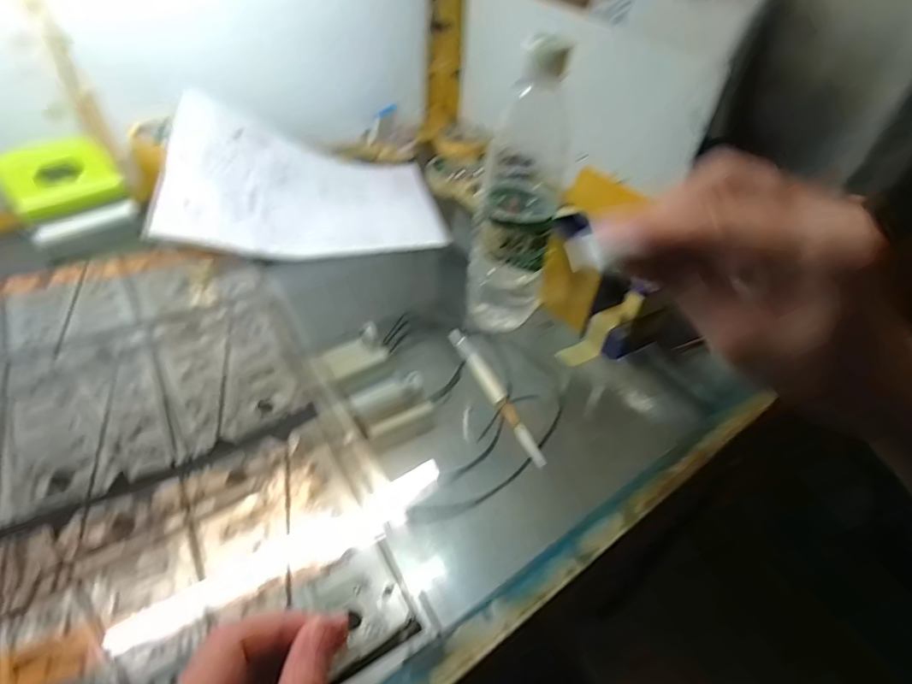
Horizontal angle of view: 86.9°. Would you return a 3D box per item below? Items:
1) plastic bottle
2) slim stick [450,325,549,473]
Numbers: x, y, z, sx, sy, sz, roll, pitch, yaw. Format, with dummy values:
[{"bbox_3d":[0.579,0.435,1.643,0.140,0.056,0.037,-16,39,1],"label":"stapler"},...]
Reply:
[{"bbox_3d":[0.051,-0.109,0.389,0.068,0.223,0.068,11,44,7],"label":"plastic bottle"},{"bbox_3d":[0.030,0.037,0.381,0.011,0.012,0.145,-16,47,-21],"label":"slim stick"}]

